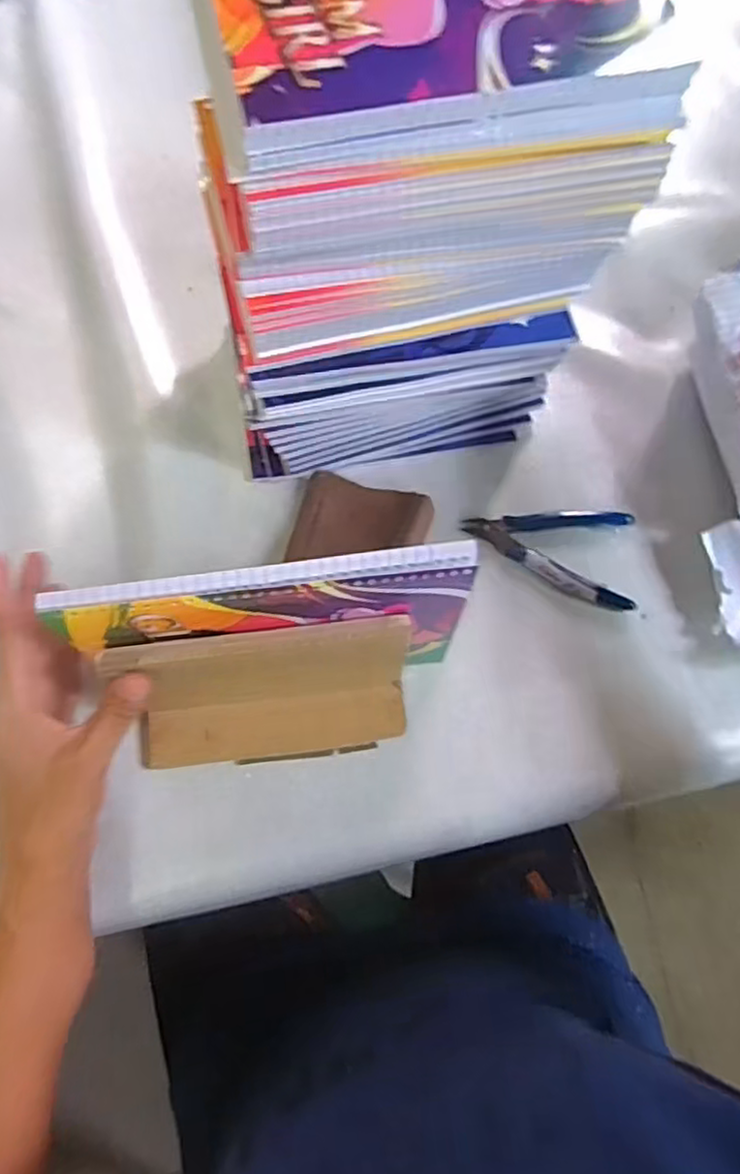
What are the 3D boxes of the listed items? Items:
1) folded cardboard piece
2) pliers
[{"bbox_3d":[-0.056,0.062,0.390,0.161,0.107,0.052,-10,71,-5],"label":"folded cardboard piece"},{"bbox_3d":[0.125,-0.029,0.482,0.116,0.008,0.071,11,71,3],"label":"pliers"}]

